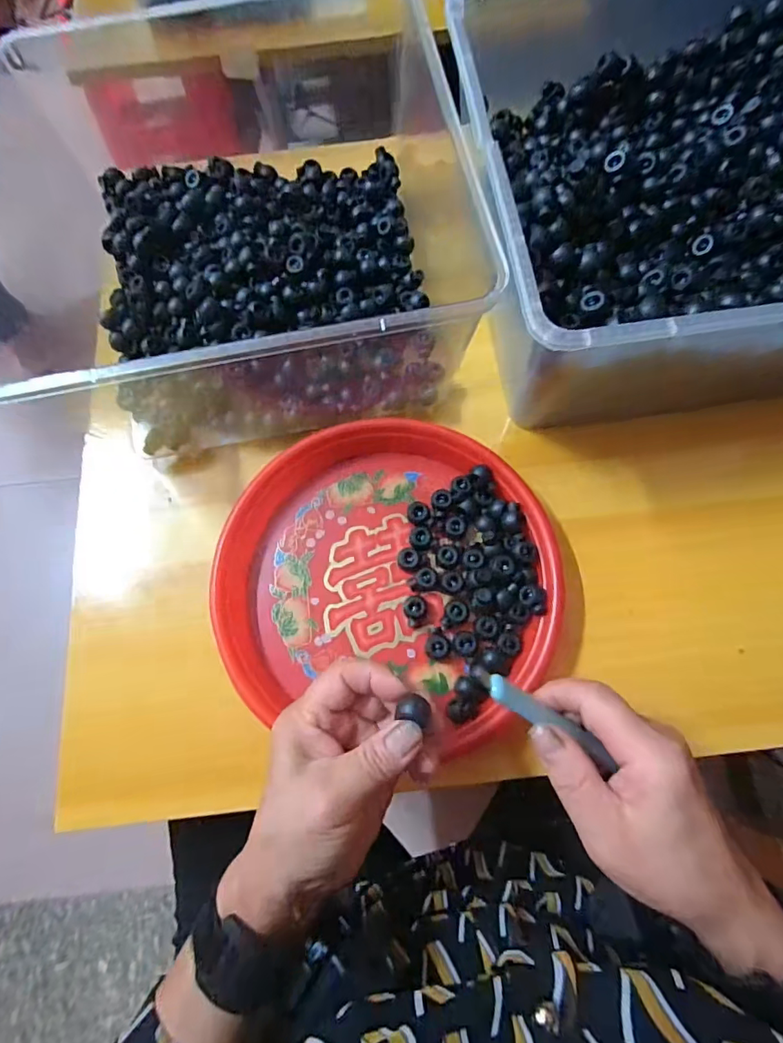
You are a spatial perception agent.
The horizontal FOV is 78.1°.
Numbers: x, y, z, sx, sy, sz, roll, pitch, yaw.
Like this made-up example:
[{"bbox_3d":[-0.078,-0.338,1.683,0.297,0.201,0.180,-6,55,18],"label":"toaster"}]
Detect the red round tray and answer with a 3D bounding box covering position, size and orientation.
[{"bbox_3d":[-0.001,0.034,0.351,0.234,0.029,0.211,12,74,6],"label":"red round tray"}]

